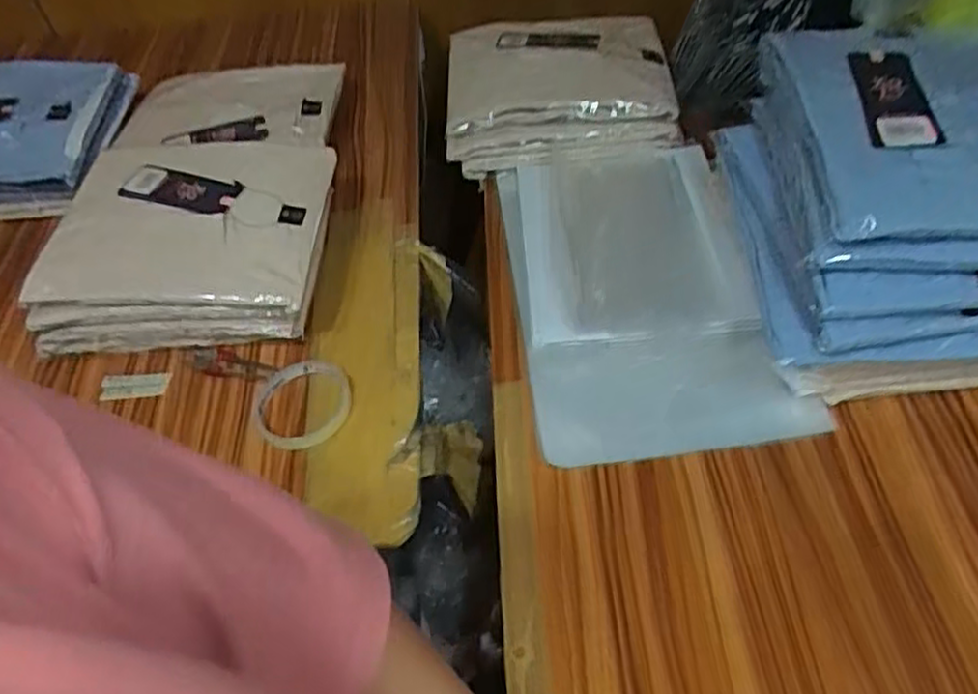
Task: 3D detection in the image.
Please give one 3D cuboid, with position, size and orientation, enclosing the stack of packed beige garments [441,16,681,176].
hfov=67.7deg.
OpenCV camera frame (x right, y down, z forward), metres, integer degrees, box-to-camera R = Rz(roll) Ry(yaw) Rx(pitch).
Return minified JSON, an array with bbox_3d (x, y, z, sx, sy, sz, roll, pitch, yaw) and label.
[{"bbox_3d":[0.079,-0.306,0.851,0.251,0.069,0.214,-3,49,3],"label":"stack of packed beige garments"}]

